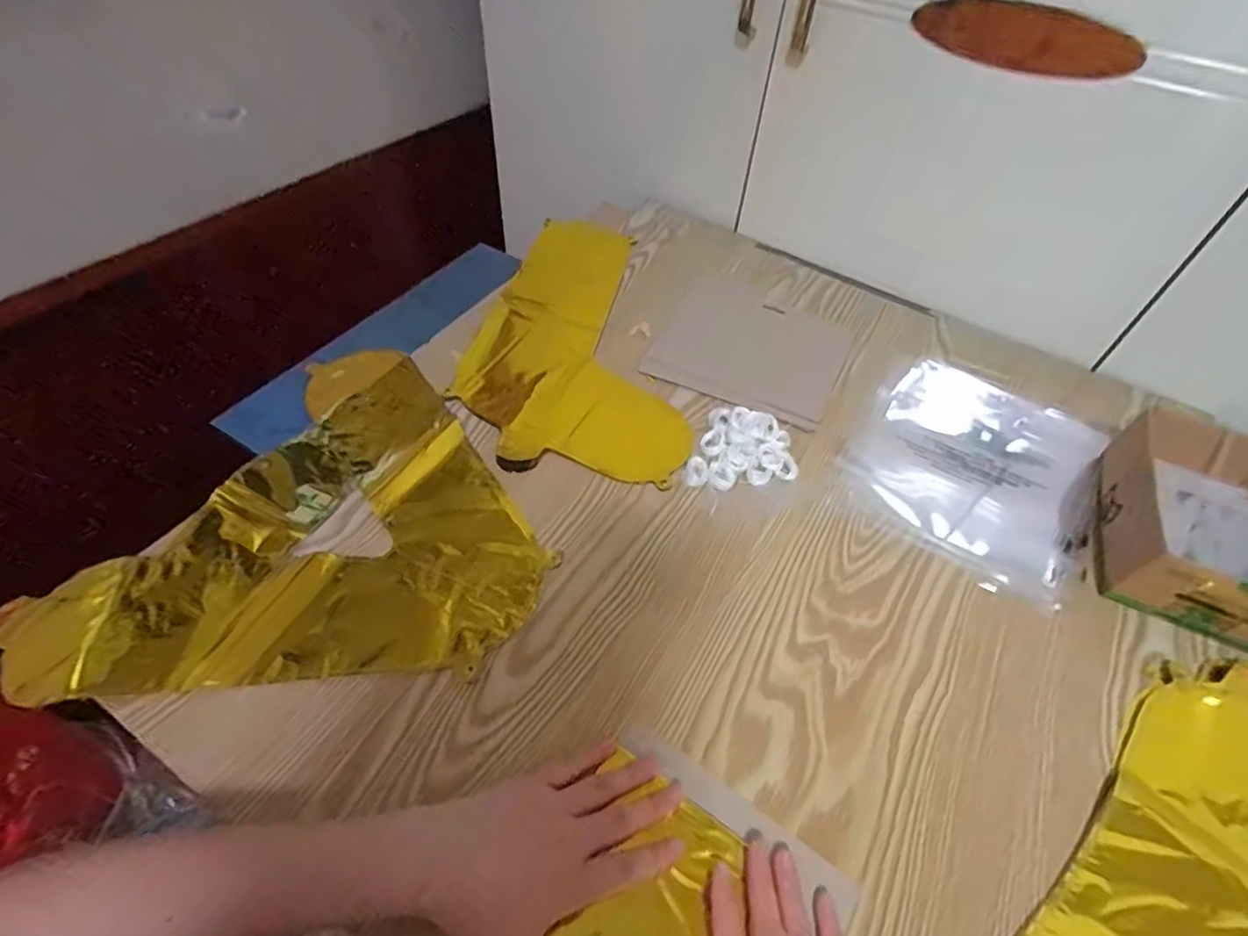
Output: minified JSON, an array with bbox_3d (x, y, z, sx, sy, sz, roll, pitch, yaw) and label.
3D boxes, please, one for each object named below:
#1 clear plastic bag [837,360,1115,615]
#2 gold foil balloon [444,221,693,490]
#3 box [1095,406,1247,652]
[{"bbox_3d":[0.336,-0.006,0.577,0.207,0.013,0.241,34,56,21],"label":"clear plastic bag"},{"bbox_3d":[-0.068,-0.153,0.675,0.213,0.013,0.419,-3,51,-7],"label":"gold foil balloon"},{"bbox_3d":[0.486,0.050,0.503,0.133,0.069,0.179,26,53,16],"label":"box"}]

